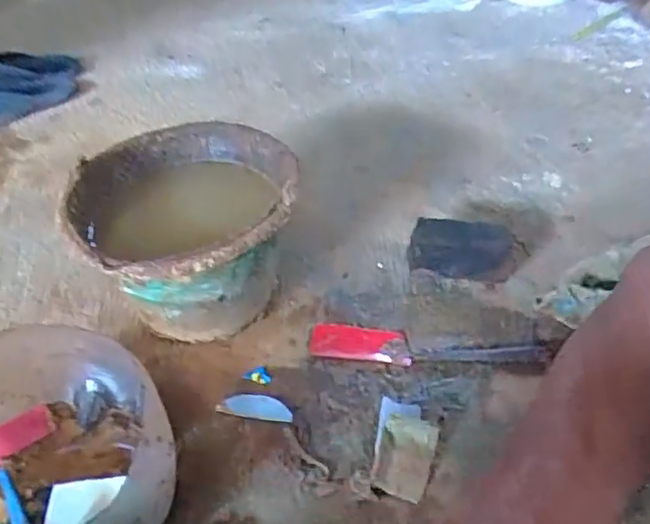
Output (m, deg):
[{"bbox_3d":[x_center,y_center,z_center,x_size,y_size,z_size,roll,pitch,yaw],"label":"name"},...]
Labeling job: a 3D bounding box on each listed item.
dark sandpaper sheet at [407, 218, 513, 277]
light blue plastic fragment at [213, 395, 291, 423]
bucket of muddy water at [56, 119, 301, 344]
[{"bbox_3d":[0.168,-0.016,0.766,0.129,0.064,0.053,0,42,5],"label":"dark sandpaper sheet"},{"bbox_3d":[-0.070,0.148,0.636,0.077,0.005,0.027,7,44,8],"label":"light blue plastic fragment"},{"bbox_3d":[-0.150,-0.027,0.713,0.233,0.178,0.256,-2,42,2],"label":"bucket of muddy water"}]

